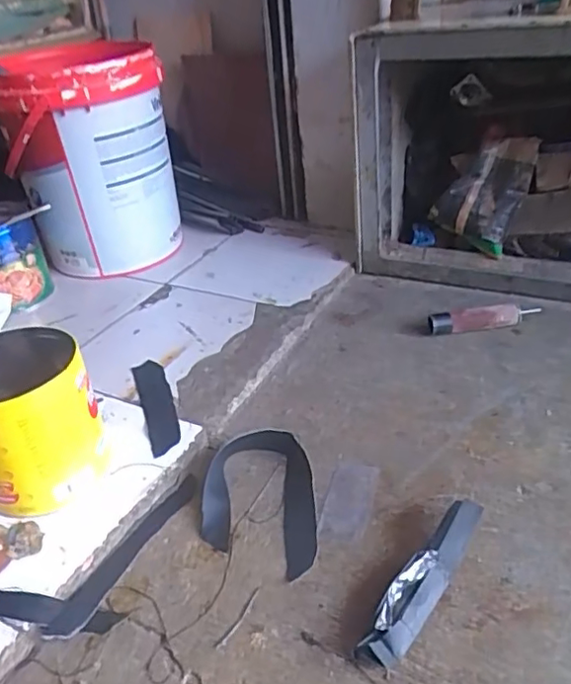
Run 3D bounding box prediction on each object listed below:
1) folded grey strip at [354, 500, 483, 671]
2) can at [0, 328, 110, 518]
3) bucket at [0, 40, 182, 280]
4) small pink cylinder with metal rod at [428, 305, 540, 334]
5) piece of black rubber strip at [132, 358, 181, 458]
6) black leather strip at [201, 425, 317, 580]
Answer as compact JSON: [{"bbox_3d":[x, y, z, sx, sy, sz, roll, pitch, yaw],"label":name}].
[{"bbox_3d":[0.129,0.217,0.543,0.035,0.021,0.190,21,43,36],"label":"folded grey strip"},{"bbox_3d":[-0.288,0.088,0.666,0.138,0.153,0.149,-23,37,-23],"label":"can"},{"bbox_3d":[-0.365,-0.327,1.116,0.272,0.388,0.255,-5,34,3],"label":"bucket"},{"bbox_3d":[0.303,-0.036,0.898,0.164,0.035,0.028,-9,34,-2],"label":"small pink cylinder with metal rod"},{"bbox_3d":[-0.173,0.084,0.801,0.043,0.006,0.201,-14,37,-15],"label":"piece of black rubber strip"},{"bbox_3d":[-0.029,0.172,0.650,0.127,0.025,0.184,-3,34,6],"label":"black leather strip"}]

